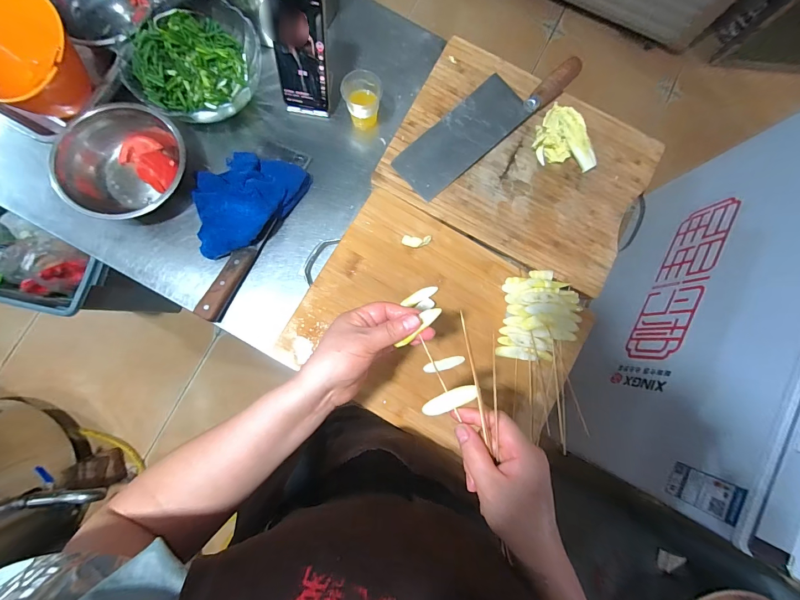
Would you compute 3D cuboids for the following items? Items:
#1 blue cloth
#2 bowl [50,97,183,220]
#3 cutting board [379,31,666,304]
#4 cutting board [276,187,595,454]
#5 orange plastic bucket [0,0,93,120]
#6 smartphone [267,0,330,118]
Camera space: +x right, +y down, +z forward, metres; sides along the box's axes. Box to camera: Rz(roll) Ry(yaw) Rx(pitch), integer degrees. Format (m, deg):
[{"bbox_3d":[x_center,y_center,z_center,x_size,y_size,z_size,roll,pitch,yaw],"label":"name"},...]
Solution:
[{"bbox_3d":[-0.235,-0.154,0.489,0.124,0.043,0.183,41,82,1],"label":"blue cloth"},{"bbox_3d":[-0.388,-0.191,0.482,0.162,0.059,0.154,1,83,-4],"label":"bowl"},{"bbox_3d":[0.191,-0.219,0.531,0.387,0.025,0.283,29,82,-1],"label":"cutting board"},{"bbox_3d":[0.060,0.040,0.484,0.381,0.028,0.279,29,82,-1],"label":"cutting board"},{"bbox_3d":[-0.499,-0.330,0.463,0.129,0.092,0.125,1,83,-4],"label":"orange plastic bucket"},{"bbox_3d":[-0.139,-0.344,0.478,0.072,0.158,0.008,5,55,-4],"label":"smartphone"}]

